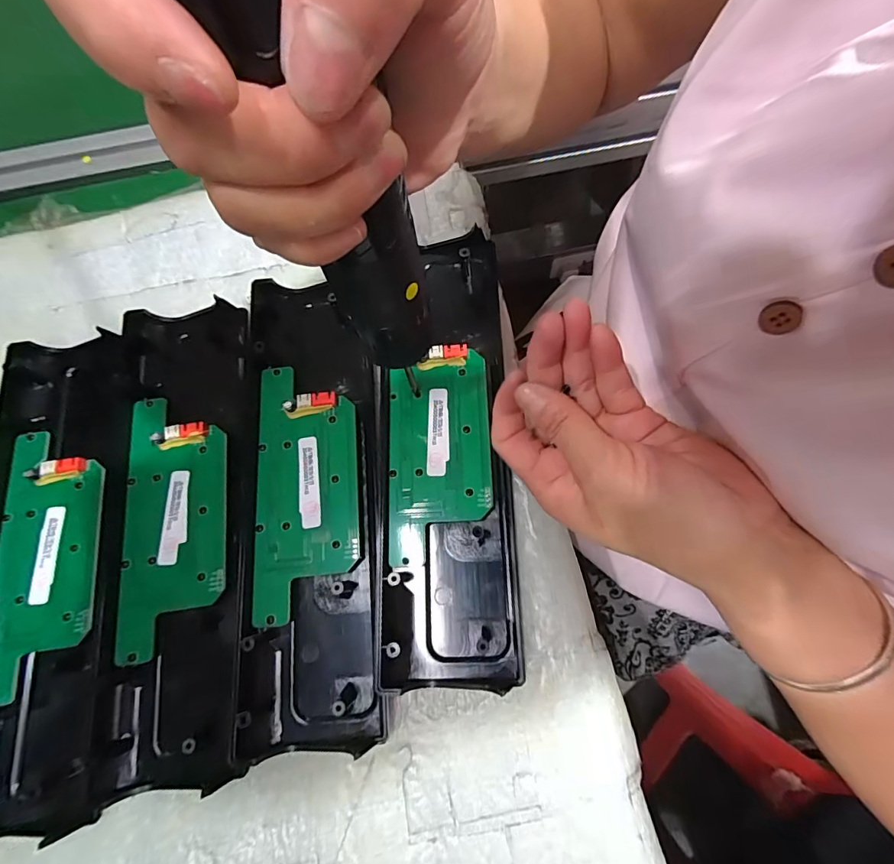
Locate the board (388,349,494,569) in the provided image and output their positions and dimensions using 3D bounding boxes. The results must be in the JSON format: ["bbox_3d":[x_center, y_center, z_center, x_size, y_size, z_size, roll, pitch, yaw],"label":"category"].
[{"bbox_3d":[-0.004,0.012,0.240,0.054,0.004,0.110,-3,73,3],"label":"board"}]

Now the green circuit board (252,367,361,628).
[{"bbox_3d":[-0.075,0.026,0.236,0.054,0.015,0.131,-6,73,1],"label":"green circuit board"}]

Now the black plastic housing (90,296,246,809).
[{"bbox_3d":[-0.145,0.045,0.245,0.076,0.035,0.250,-8,66,-2],"label":"black plastic housing"}]

